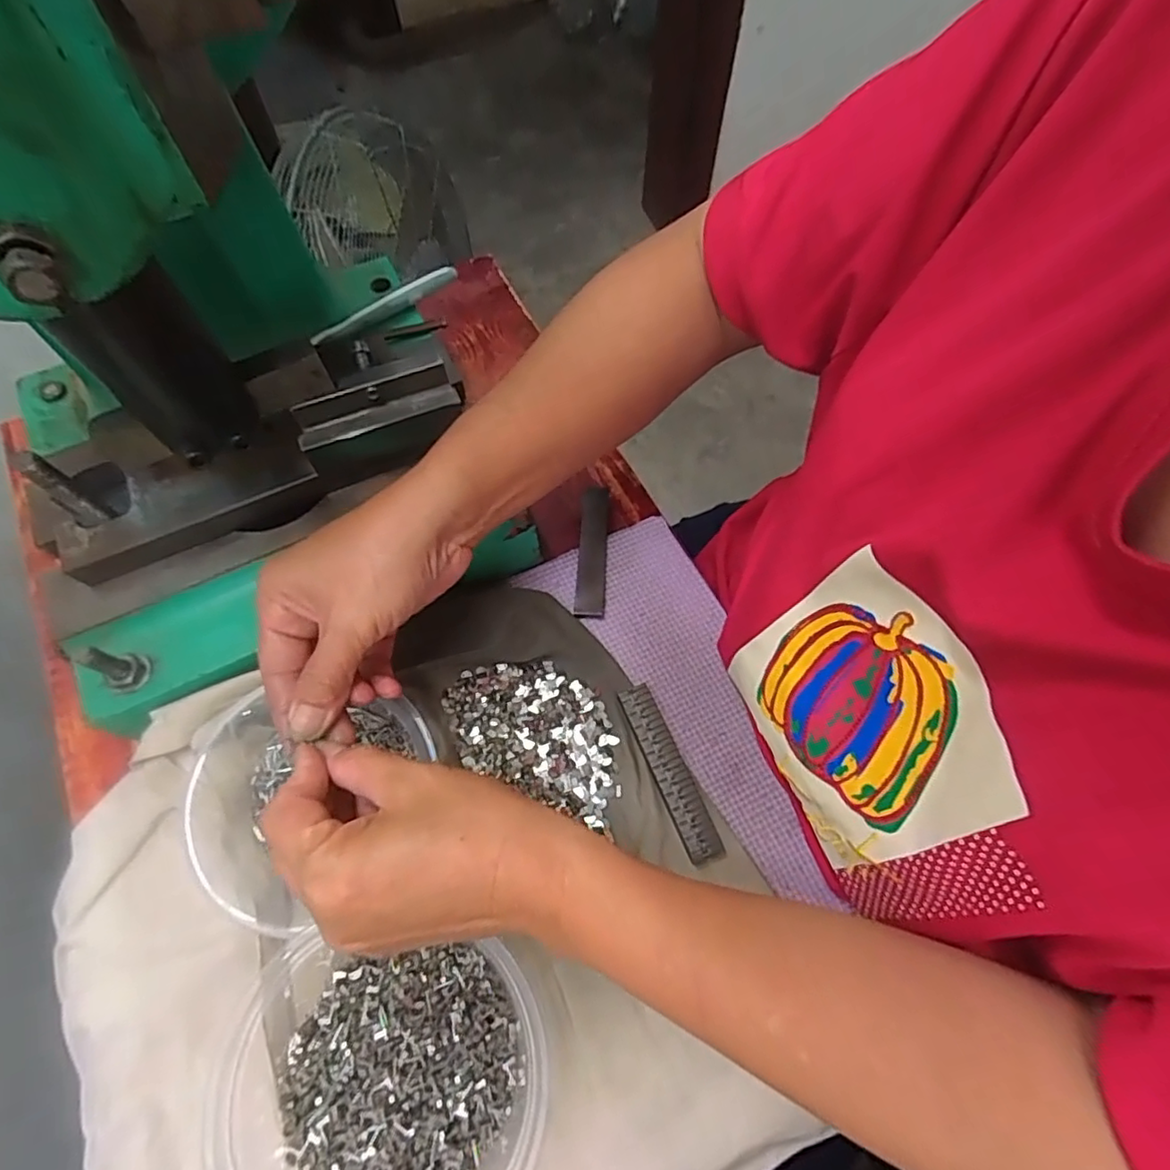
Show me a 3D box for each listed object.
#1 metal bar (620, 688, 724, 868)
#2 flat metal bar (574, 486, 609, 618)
[{"bbox_3d":[0.047,0.104,0.342,0.019,0.008,0.098,-18,66,-15],"label":"metal bar"},{"bbox_3d":[0.005,-0.024,0.403,0.017,0.009,0.096,3,66,1],"label":"flat metal bar"}]

